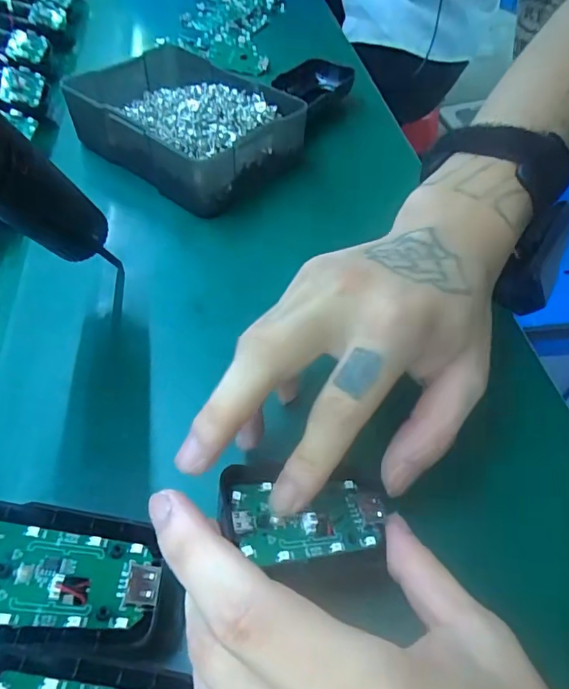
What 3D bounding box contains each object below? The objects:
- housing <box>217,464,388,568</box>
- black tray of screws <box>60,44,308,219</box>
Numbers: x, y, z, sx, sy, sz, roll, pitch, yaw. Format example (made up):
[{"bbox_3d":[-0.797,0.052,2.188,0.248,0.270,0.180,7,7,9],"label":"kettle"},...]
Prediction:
[{"bbox_3d":[0.008,0.067,0.191,0.070,0.007,0.038,9,50,-19],"label":"housing"},{"bbox_3d":[-0.078,-0.177,0.382,0.170,0.048,0.120,33,59,23],"label":"black tray of screws"}]

